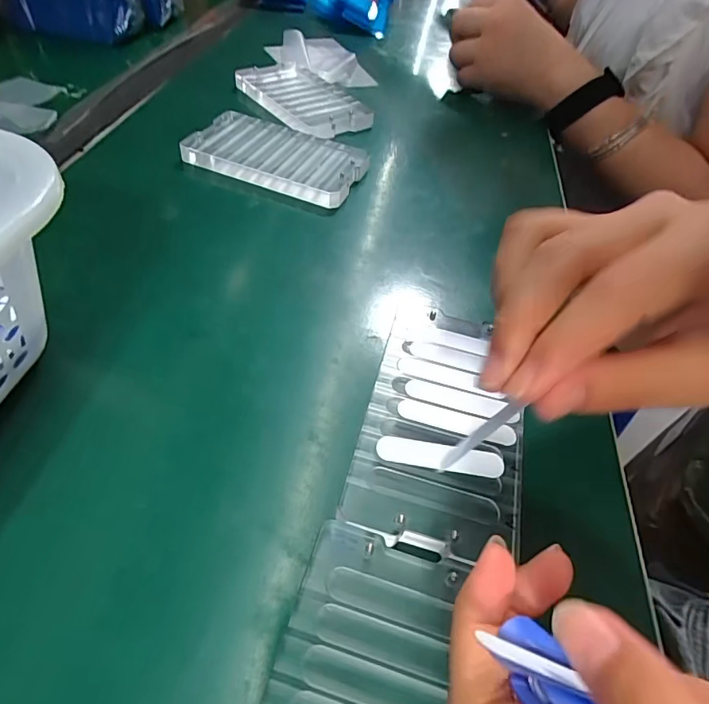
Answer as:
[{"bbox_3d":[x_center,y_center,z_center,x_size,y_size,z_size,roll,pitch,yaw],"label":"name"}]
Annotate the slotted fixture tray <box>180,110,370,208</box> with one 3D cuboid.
[{"bbox_3d":[-0.058,-0.140,0.335,0.120,0.015,0.078,21,50,11],"label":"slotted fixture tray"}]

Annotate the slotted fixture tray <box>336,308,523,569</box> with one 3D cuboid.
[{"bbox_3d":[0.040,0.029,0.209,0.066,0.013,0.118,15,50,6],"label":"slotted fixture tray"}]

